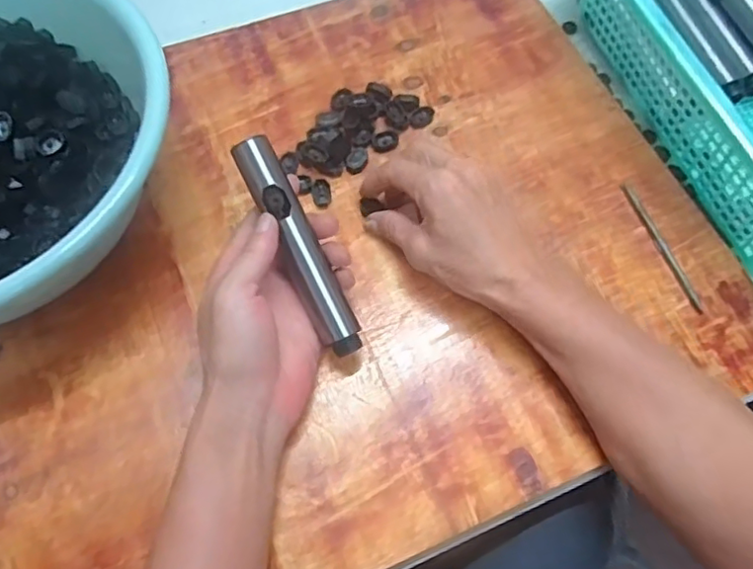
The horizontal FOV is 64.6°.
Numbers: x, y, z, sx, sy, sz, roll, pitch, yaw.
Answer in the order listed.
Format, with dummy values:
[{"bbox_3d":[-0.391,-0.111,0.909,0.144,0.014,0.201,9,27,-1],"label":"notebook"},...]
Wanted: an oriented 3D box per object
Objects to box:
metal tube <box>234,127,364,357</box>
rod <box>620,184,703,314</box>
[{"bbox_3d":[-0.050,-0.025,0.388,0.025,0.018,0.150,-26,92,-13],"label":"metal tube"},{"bbox_3d":[0.215,-0.030,0.450,0.007,0.004,0.113,-17,66,-10],"label":"rod"}]

